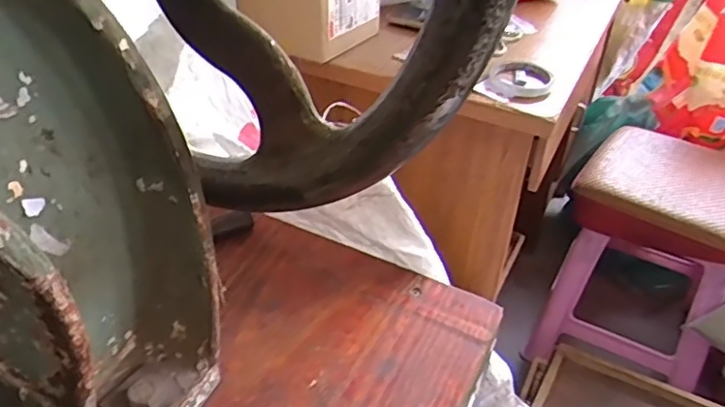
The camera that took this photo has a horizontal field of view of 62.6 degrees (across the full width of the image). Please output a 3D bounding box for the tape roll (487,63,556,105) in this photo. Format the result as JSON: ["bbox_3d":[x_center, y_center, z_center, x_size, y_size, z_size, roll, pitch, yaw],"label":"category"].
[{"bbox_3d":[0.216,-0.170,0.816,0.088,0.021,0.101,11,39,11],"label":"tape roll"}]

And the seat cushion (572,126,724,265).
[{"bbox_3d":[0.610,-0.044,1.178,0.314,0.098,0.334,22,42,24],"label":"seat cushion"}]

